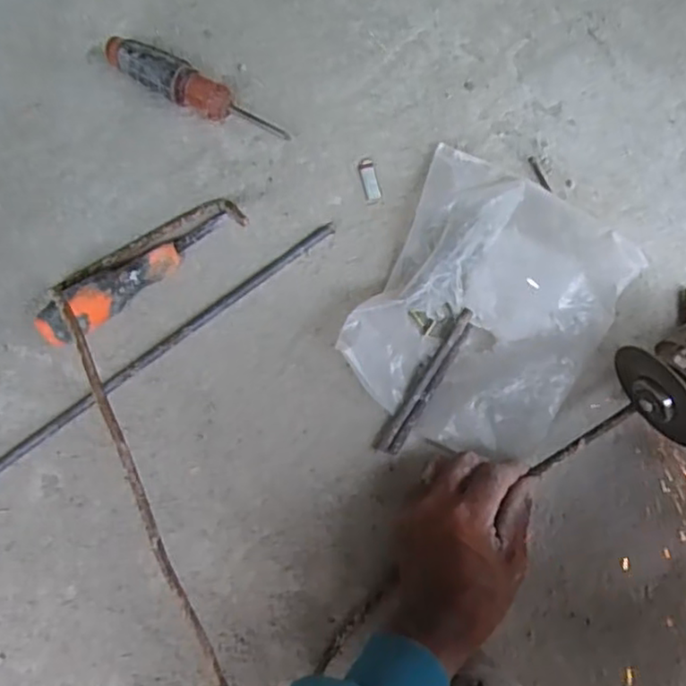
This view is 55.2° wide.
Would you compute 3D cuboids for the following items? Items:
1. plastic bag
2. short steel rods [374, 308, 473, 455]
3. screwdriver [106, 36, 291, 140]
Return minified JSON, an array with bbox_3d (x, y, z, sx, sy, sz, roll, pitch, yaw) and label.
[{"bbox_3d":[0.104,-0.026,0.473,0.163,0.031,0.200,27,84,7],"label":"plastic bag"},{"bbox_3d":[0.062,0.028,0.477,0.016,0.009,0.118,33,85,7],"label":"short steel rods"},{"bbox_3d":[-0.117,-0.198,0.513,0.150,0.033,0.030,26,84,7],"label":"screwdriver"}]

